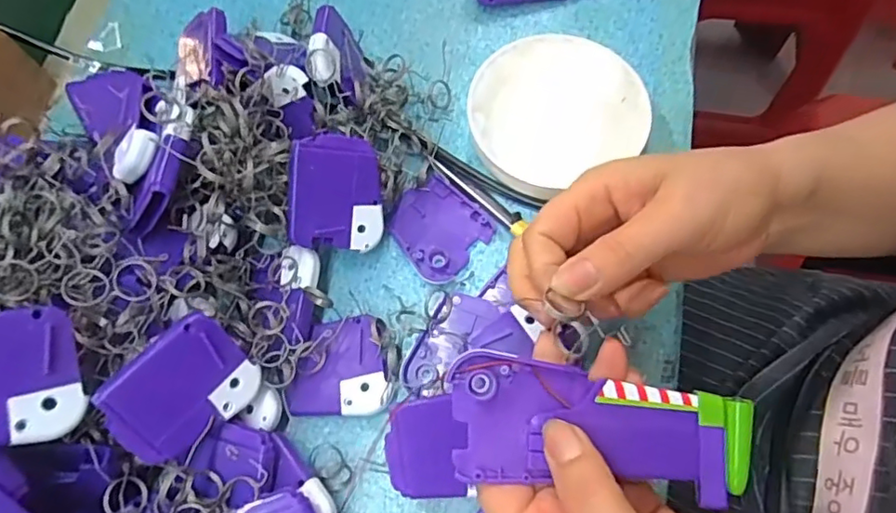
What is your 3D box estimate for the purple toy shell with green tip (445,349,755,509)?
[{"bbox_3d":[0.061,0.072,0.238,0.121,0.015,0.048,8,70,4],"label":"purple toy shell with green tip"}]

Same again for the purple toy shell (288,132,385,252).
[{"bbox_3d":[-0.060,-0.035,0.316,0.050,0.005,0.061,0,101,-25],"label":"purple toy shell"}]

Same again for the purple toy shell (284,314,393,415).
[{"bbox_3d":[-0.058,0.060,0.315,0.053,0.020,0.051,0,70,1],"label":"purple toy shell"}]

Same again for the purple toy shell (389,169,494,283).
[{"bbox_3d":[-0.006,-0.017,0.348,0.053,0.005,0.056,-42,75,-13],"label":"purple toy shell"}]

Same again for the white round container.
[{"bbox_3d":[0.066,-0.089,0.359,0.107,0.025,0.095,-28,72,-9],"label":"white round container"}]

